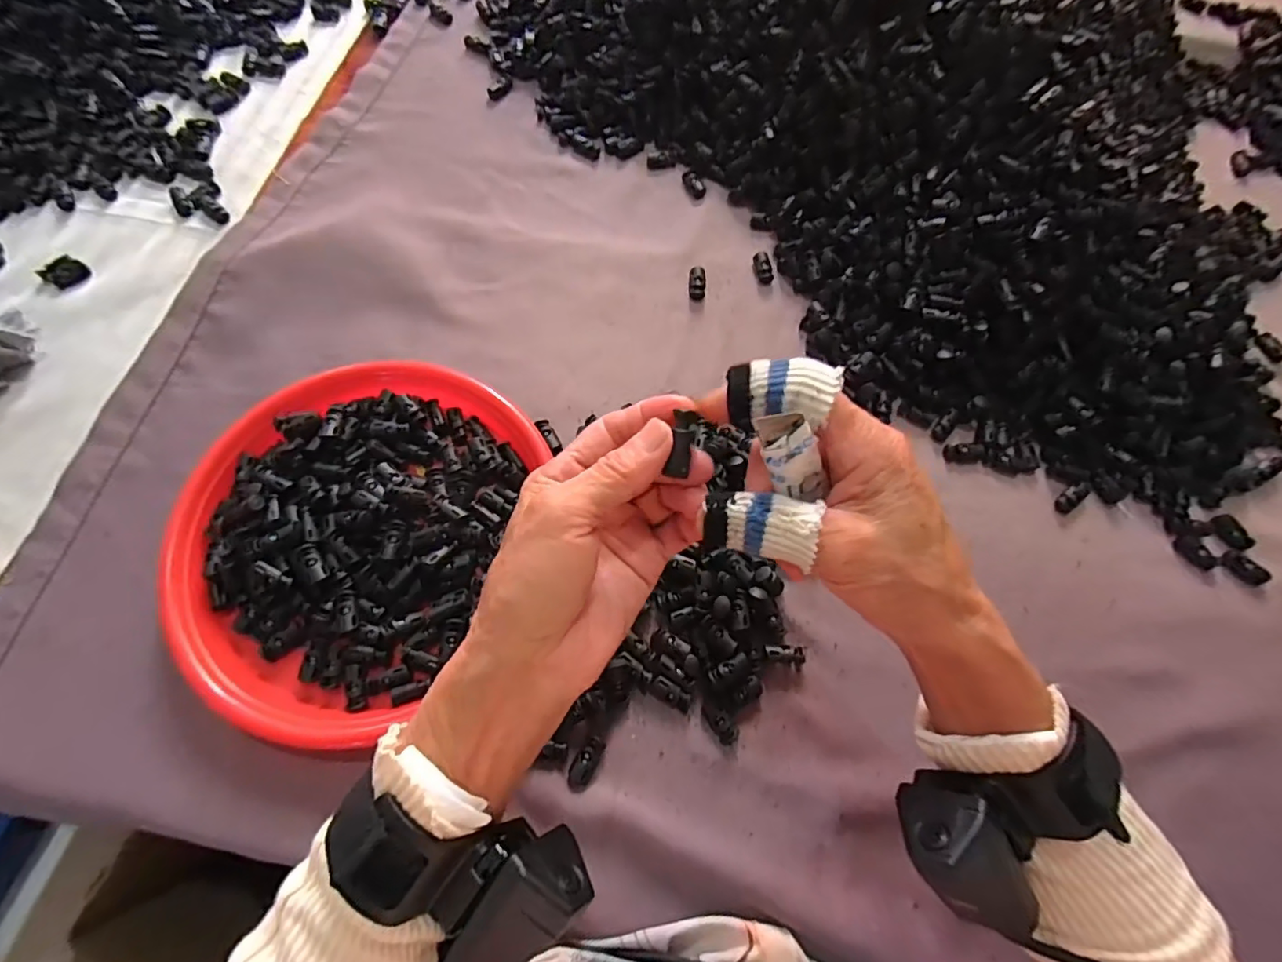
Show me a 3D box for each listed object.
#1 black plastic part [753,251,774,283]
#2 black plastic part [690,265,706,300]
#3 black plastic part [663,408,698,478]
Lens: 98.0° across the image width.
[{"bbox_3d":[0.107,-0.186,0.486,0.013,0.007,0.029,-14,71,-6],"label":"black plastic part"},{"bbox_3d":[0.049,-0.169,0.476,0.015,0.009,0.030,2,70,-1],"label":"black plastic part"},{"bbox_3d":[0.017,-0.015,0.222,0.008,0.007,0.026,11,79,2],"label":"black plastic part"}]

